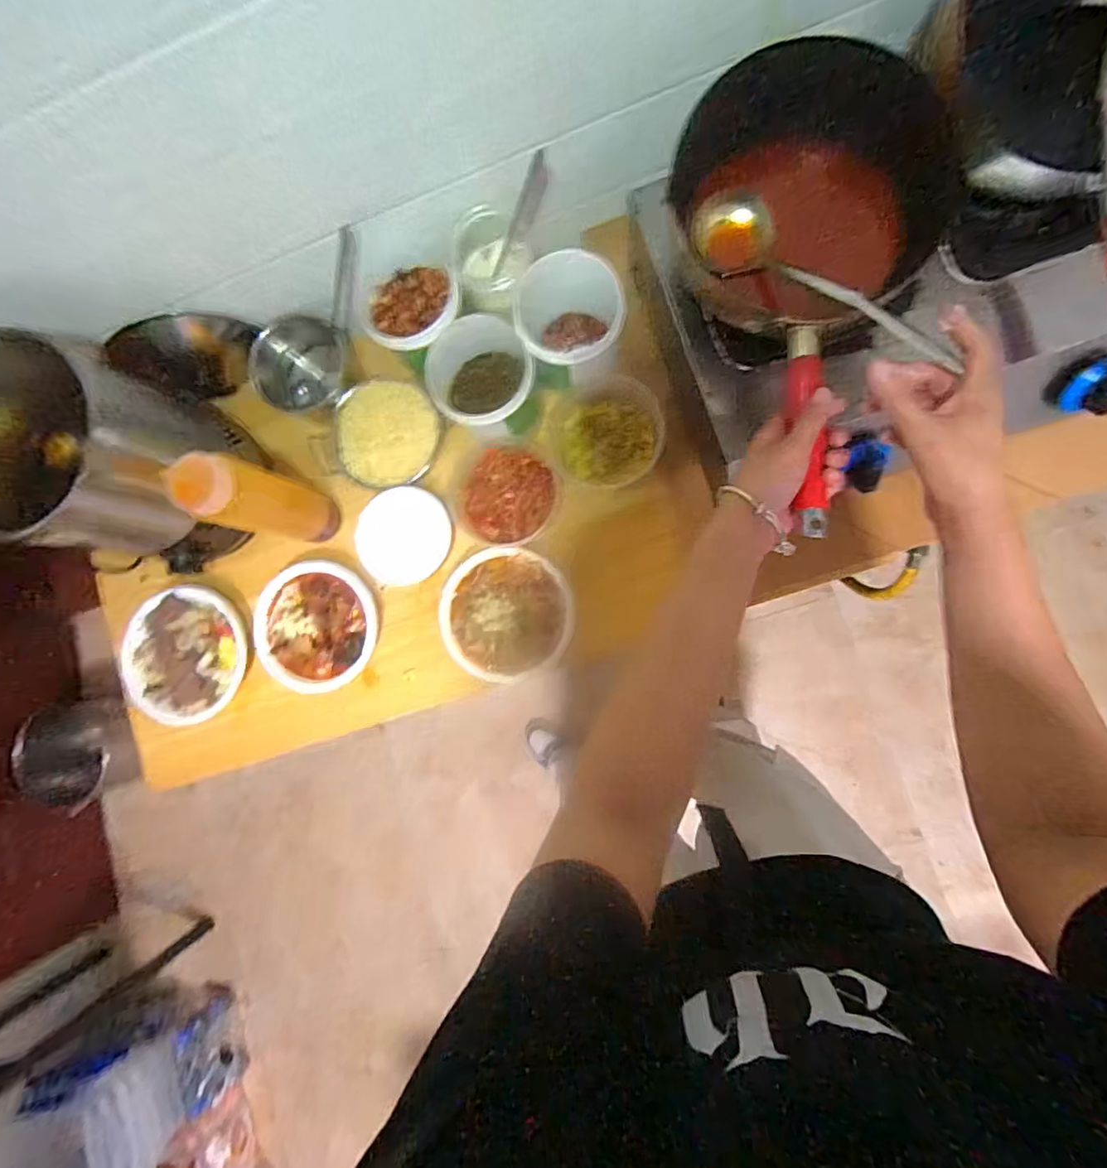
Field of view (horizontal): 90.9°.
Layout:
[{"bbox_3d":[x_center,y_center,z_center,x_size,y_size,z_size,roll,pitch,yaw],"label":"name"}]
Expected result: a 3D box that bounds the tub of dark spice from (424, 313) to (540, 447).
[{"bbox_3d":[-0.074,-0.230,0.620,0.108,0.091,0.118,0,87,8],"label":"tub of dark spice"}]

